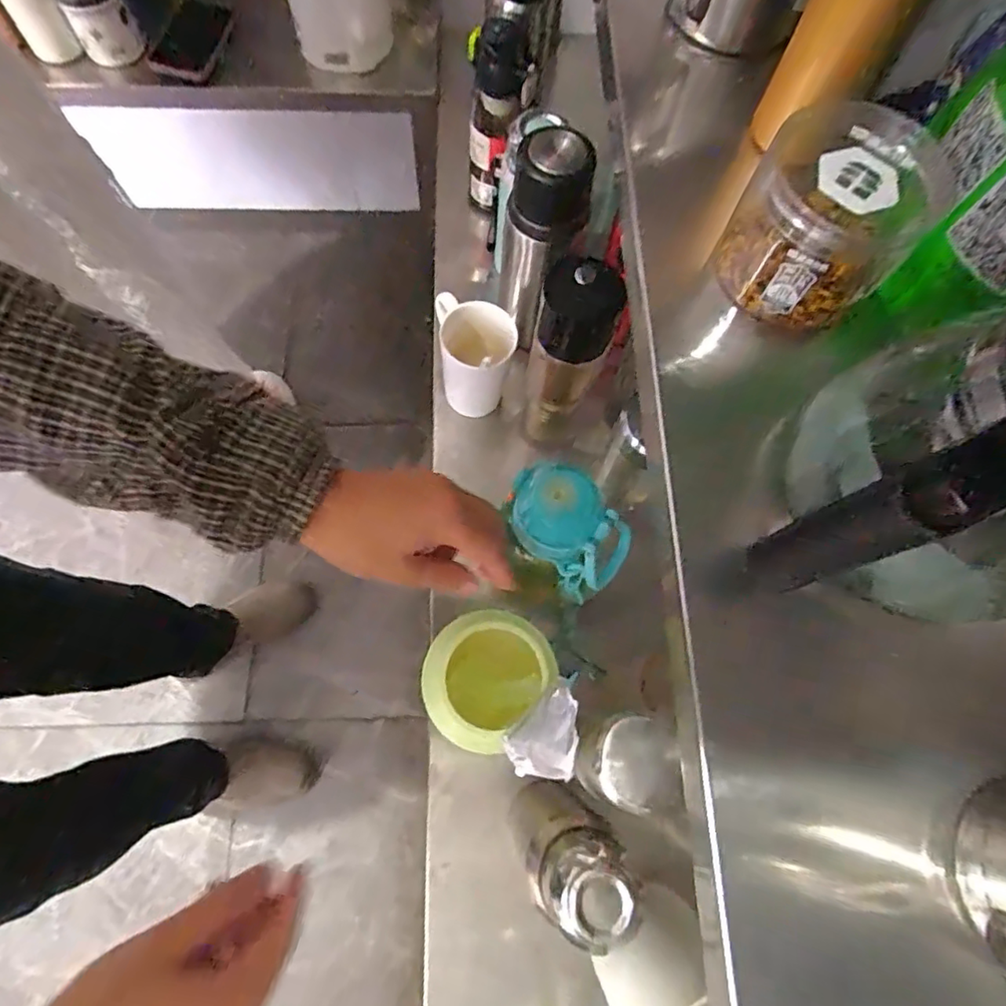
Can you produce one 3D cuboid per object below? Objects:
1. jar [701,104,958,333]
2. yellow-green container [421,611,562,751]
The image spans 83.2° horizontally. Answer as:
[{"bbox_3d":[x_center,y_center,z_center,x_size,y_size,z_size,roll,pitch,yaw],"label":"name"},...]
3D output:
[{"bbox_3d":[0.162,-0.144,0.291,0.081,0.074,0.077,0,71,-1],"label":"jar"},{"bbox_3d":[-0.015,0.141,0.461,0.090,0.074,0.104,41,75,11],"label":"yellow-green container"}]

